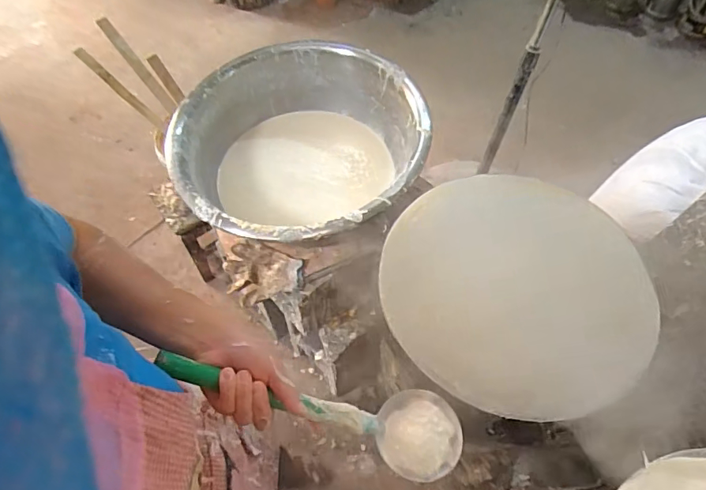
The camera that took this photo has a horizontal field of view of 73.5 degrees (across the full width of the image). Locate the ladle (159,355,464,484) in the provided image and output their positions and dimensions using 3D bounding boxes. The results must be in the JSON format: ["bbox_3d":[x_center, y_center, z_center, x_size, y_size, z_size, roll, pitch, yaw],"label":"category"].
[{"bbox_3d":[-0.032,0.168,0.479,0.326,0.050,0.090,23,55,-24],"label":"ladle"}]

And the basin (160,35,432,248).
[{"bbox_3d":[-0.098,-0.195,0.992,0.470,0.173,0.502,-1,58,1],"label":"basin"}]

